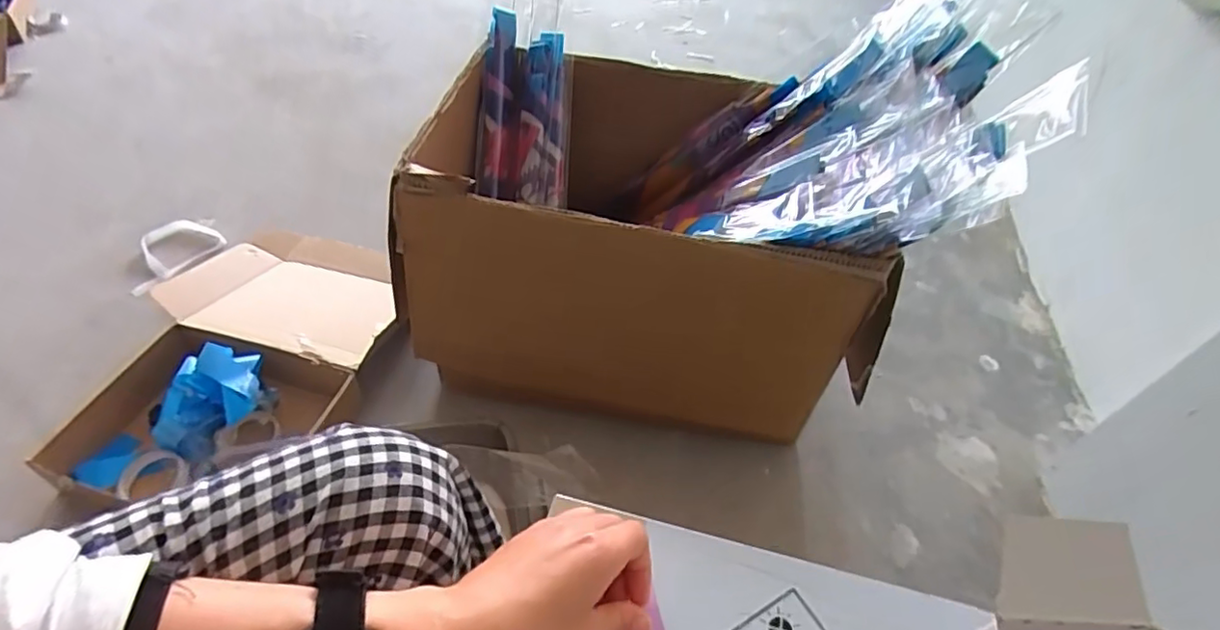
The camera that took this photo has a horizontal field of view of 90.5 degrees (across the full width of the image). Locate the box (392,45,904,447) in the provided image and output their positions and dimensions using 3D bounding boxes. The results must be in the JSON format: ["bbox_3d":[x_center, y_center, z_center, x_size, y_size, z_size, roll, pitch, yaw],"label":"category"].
[{"bbox_3d":[0.049,-0.118,0.953,0.658,0.347,0.447,8,47,2],"label":"box"}]

